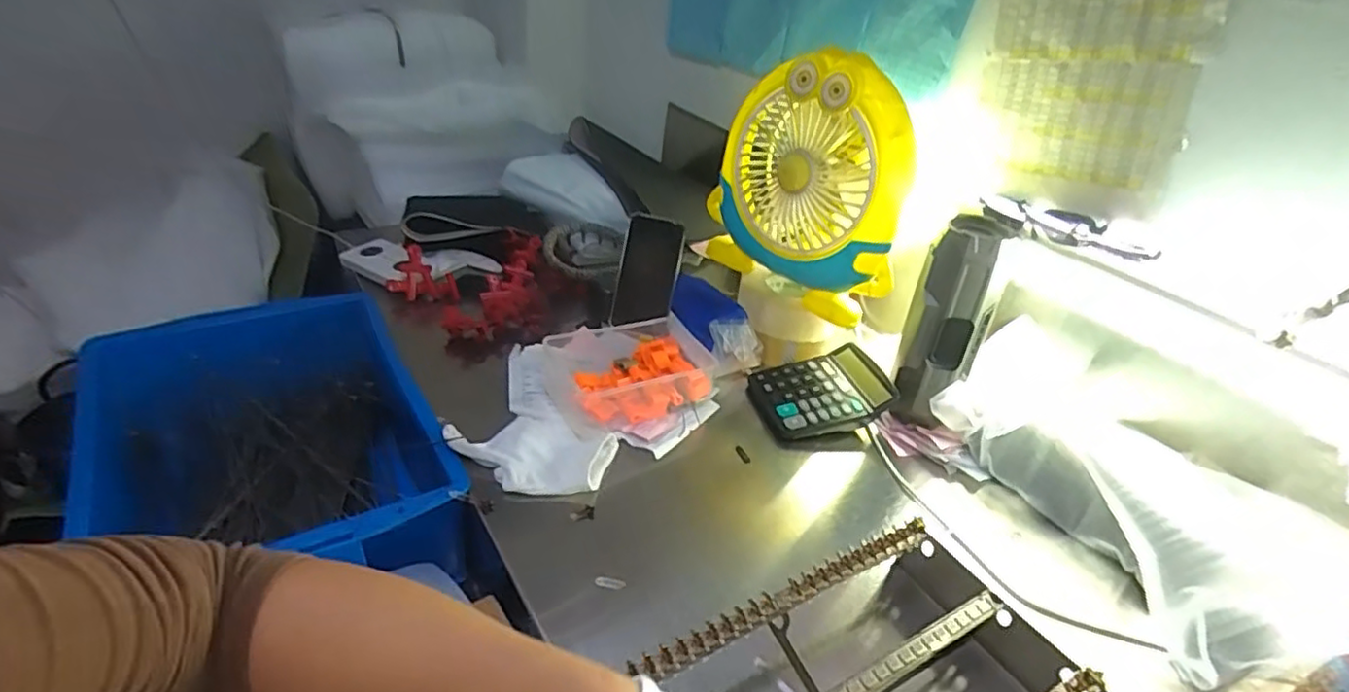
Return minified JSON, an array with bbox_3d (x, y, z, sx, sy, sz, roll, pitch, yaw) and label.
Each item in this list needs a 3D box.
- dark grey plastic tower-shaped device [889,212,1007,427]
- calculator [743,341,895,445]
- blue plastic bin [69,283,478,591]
[{"bbox_3d":[0.289,-0.020,0.720,0.080,0.218,0.056,21,36,21],"label":"dark grey plastic tower-shaped device"},{"bbox_3d":[0.174,0.053,0.781,0.158,0.039,0.123,-2,34,-13],"label":"calculator"},{"bbox_3d":[-0.435,0.099,0.713,0.294,0.108,0.411,-16,39,-30],"label":"blue plastic bin"}]

